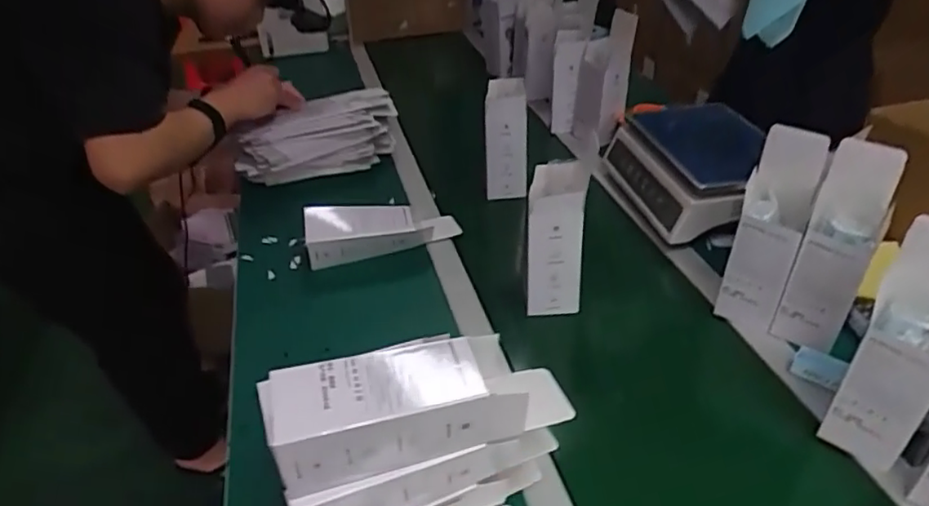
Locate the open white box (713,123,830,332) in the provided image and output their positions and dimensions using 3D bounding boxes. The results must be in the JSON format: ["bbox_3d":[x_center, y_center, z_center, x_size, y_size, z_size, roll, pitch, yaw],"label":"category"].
[{"bbox_3d":[0.378,-0.027,0.779,0.069,0.240,0.080,18,41,26],"label":"open white box"}]

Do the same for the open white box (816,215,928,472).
[{"bbox_3d":[0.430,0.094,0.608,0.080,0.242,0.077,25,44,33],"label":"open white box"}]

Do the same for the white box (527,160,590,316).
[{"bbox_3d":[0.121,-0.016,0.832,0.070,0.195,0.089,4,37,10],"label":"white box"}]

